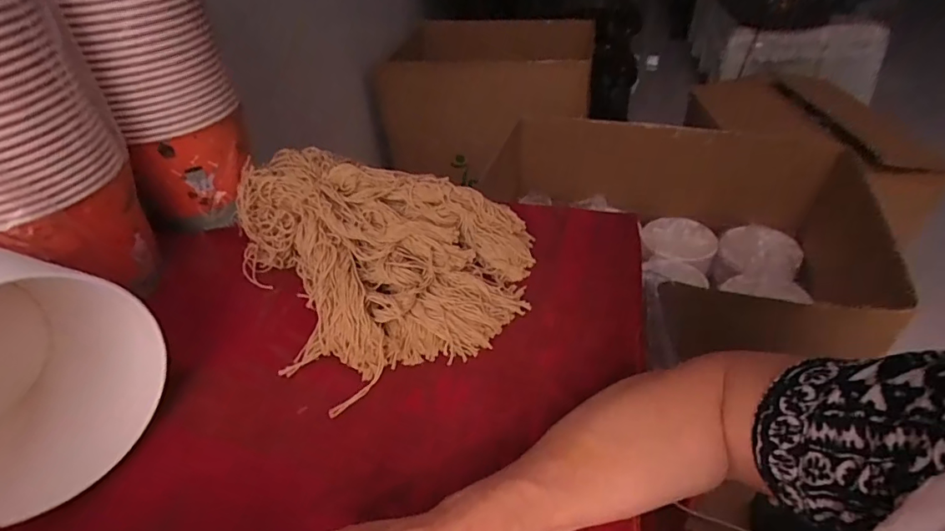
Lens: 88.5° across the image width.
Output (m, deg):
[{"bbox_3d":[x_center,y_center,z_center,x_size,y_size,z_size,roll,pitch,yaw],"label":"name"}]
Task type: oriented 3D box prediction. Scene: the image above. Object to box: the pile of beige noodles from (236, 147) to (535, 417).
[{"bbox_3d":[-0.093,-0.037,0.522,0.276,0.080,0.331,-21,43,-19],"label":"pile of beige noodles"}]

